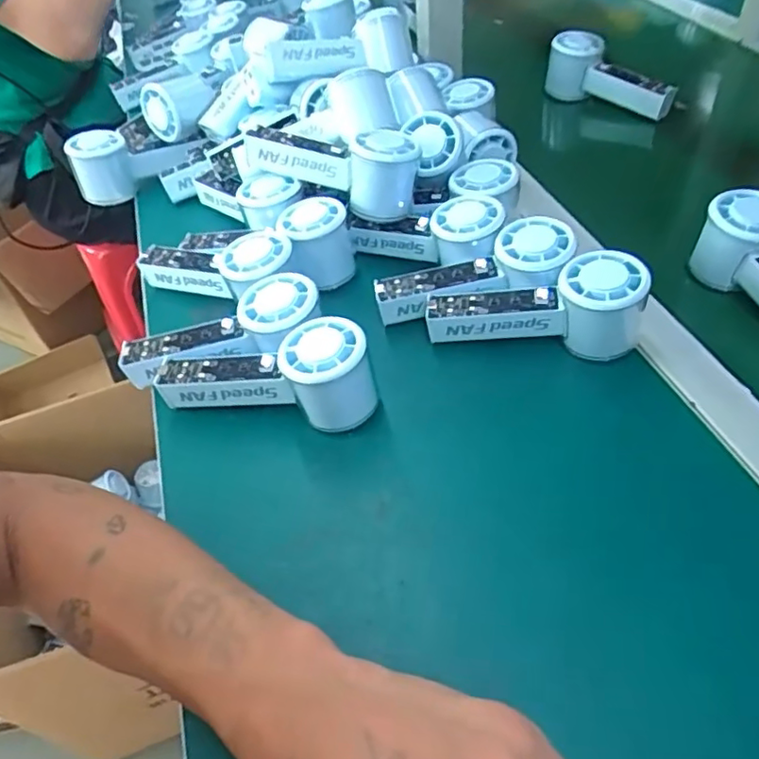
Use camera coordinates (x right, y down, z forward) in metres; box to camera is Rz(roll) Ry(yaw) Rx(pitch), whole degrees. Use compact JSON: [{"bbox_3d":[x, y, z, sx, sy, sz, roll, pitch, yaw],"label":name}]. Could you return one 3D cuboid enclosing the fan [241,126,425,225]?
[{"bbox_3d":[-0.045,-0.184,0.508,0.156,0.072,0.055,15,51,0],"label":"fan"}]

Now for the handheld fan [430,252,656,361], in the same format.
[{"bbox_3d":[0.110,-0.051,0.429,0.151,0.058,0.052,-1,49,6],"label":"handheld fan"}]

